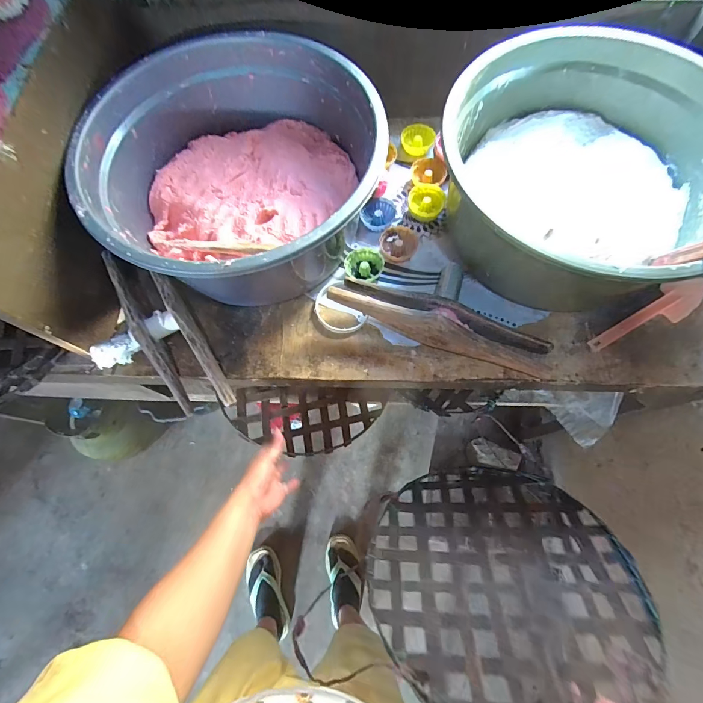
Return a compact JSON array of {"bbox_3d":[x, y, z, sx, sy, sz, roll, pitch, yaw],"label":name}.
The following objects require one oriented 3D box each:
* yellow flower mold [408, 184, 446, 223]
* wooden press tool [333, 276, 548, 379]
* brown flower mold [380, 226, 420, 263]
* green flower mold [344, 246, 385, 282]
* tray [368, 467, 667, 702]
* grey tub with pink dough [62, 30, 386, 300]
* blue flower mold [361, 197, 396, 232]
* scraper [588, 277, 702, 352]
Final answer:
[{"bbox_3d":[0.129,-0.256,0.612,0.060,0.034,0.049,15,71,7],"label":"yellow flower mold"},{"bbox_3d":[0.128,-0.036,0.511,0.311,0.070,0.061,17,71,8],"label":"wooden press tool"},{"bbox_3d":[0.077,-0.176,0.592,0.059,0.026,0.069,24,72,10],"label":"brown flower mold"},{"bbox_3d":[0.020,-0.141,0.584,0.063,0.024,0.056,4,70,4],"label":"green flower mold"},{"bbox_3d":[0.205,0.312,0.503,0.344,0.022,0.337,-6,33,4],"label":"tray"},{"bbox_3d":[-0.155,-0.253,0.537,0.387,0.165,0.397,-1,70,2],"label":"grey tub with pink dough"},{"bbox_3d":[0.047,-0.236,0.616,0.057,0.018,0.059,-1,70,2],"label":"blue flower mold"},{"bbox_3d":[0.455,-0.054,0.536,0.211,0.016,0.052,-31,72,-9],"label":"scraper"}]

